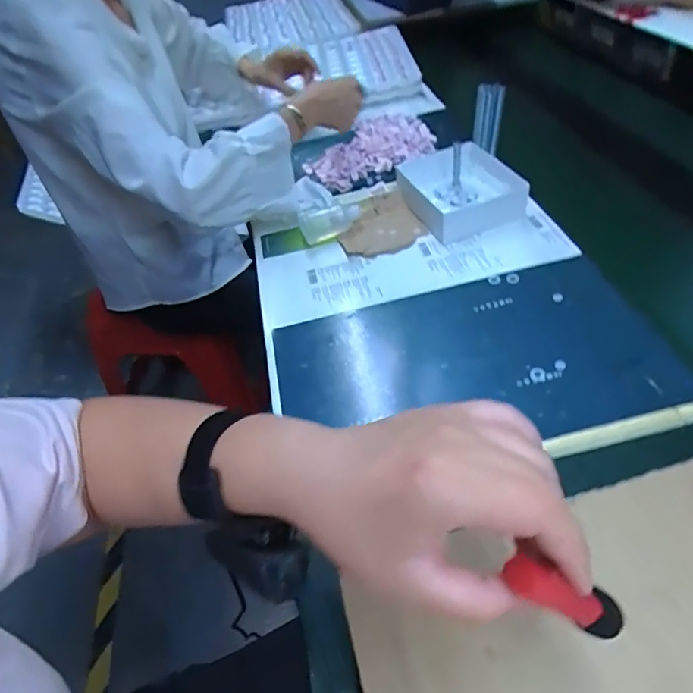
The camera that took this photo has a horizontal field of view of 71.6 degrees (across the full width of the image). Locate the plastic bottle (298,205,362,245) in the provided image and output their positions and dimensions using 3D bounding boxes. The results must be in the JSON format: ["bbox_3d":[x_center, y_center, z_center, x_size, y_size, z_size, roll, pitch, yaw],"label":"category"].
[{"bbox_3d":[-0.021,-0.175,0.678,0.087,0.038,0.036,-20,48,-12],"label":"plastic bottle"}]

